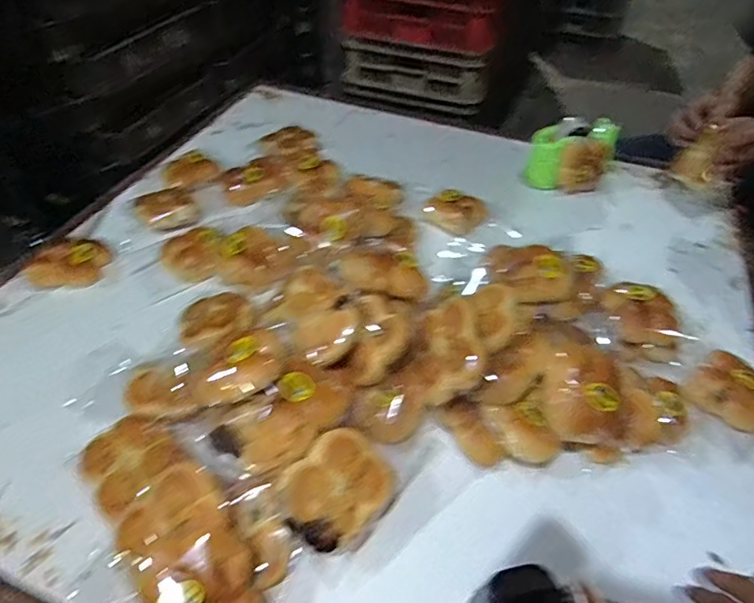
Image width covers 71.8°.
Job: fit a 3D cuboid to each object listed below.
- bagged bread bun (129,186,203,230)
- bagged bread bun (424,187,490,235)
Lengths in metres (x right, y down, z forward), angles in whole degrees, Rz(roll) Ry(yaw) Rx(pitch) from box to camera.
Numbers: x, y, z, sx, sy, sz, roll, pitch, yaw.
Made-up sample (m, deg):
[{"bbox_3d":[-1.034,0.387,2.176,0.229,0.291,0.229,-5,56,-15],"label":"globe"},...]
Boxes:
[{"bbox_3d":[-0.393,-0.175,0.975,0.113,0.041,0.102,-30,54,-28],"label":"bagged bread bun"},{"bbox_3d":[0.149,-0.174,1.008,0.117,0.036,0.084,31,52,25],"label":"bagged bread bun"}]

